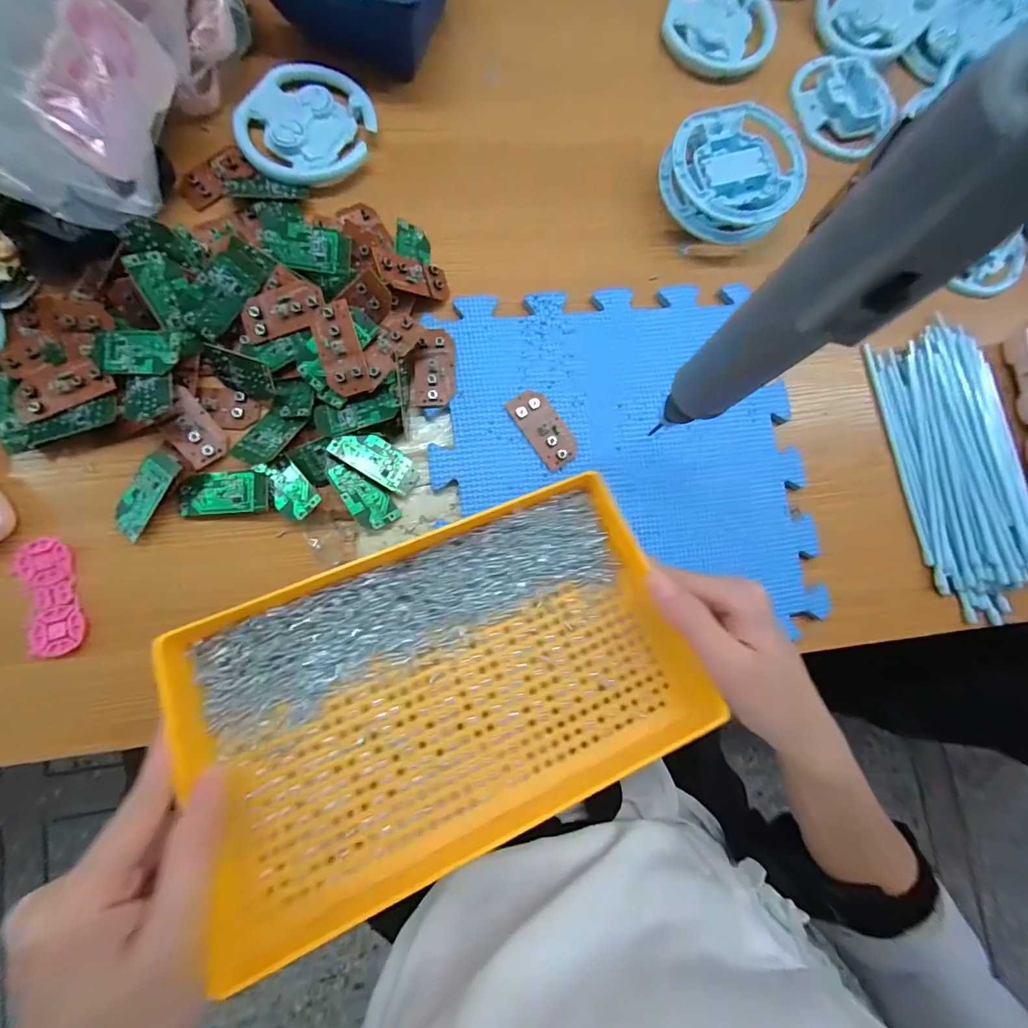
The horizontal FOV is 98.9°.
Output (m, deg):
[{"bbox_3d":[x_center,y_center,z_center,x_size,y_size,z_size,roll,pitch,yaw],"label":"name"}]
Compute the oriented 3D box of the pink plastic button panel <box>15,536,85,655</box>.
[{"bbox_3d":[-0.300,0.053,0.284,0.029,0.011,0.076,-16,85,-7],"label":"pink plastic button panel"}]

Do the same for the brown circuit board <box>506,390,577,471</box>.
[{"bbox_3d":[0.022,-0.063,0.322,0.028,0.008,0.061,-34,88,-9],"label":"brown circuit board"}]

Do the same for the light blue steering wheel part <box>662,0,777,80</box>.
[{"bbox_3d":[0.184,-0.441,0.396,0.097,0.019,0.083,14,82,-4],"label":"light blue steering wheel part"}]

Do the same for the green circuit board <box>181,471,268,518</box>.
[{"bbox_3d":[-0.197,-0.014,0.299,0.059,0.007,0.030,-2,79,5],"label":"green circuit board"}]

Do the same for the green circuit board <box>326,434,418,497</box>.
[{"bbox_3d":[-0.096,-0.038,0.309,0.061,0.004,0.028,32,67,-18],"label":"green circuit board"}]

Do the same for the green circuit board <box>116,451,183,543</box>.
[{"bbox_3d":[-0.245,-0.013,0.292,0.024,0.007,0.058,30,89,5],"label":"green circuit board"}]

